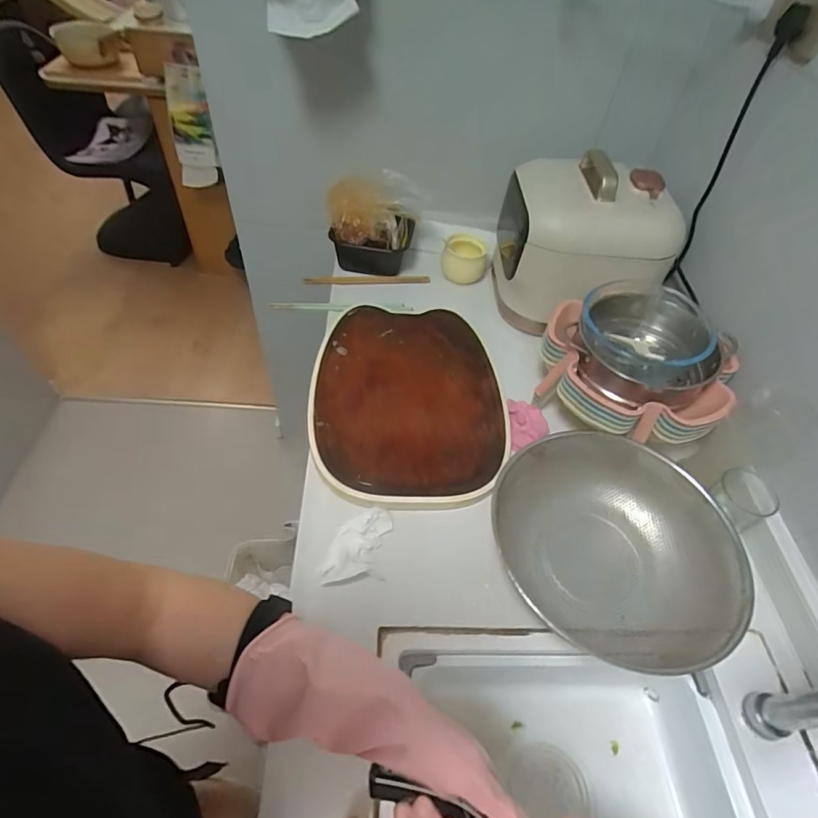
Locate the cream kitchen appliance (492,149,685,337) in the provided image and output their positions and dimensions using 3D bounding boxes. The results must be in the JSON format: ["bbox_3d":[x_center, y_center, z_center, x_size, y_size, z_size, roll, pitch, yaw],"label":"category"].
[{"bbox_3d":[0.283,-0.286,0.787,0.226,0.233,0.214,1,52,-4],"label":"cream kitchen appliance"}]

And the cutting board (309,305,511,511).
[{"bbox_3d":[0.001,-0.026,0.706,0.278,0.016,0.368,1,52,-5],"label":"cutting board"}]

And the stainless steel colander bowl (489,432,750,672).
[{"bbox_3d":[0.261,0.172,0.585,0.315,0.090,0.258,29,65,11],"label":"stainless steel colander bowl"}]

